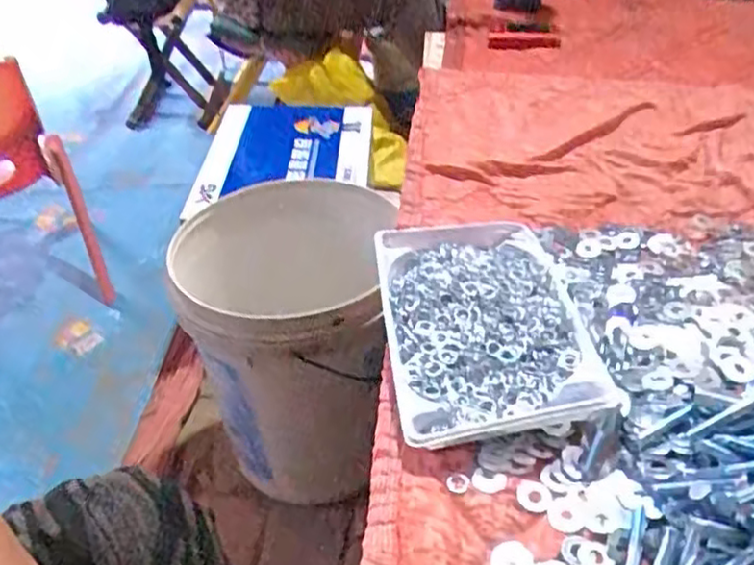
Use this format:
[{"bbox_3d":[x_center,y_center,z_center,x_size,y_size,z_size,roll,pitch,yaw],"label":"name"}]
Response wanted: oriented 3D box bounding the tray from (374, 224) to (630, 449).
[{"bbox_3d":[0.086,0.030,0.582,0.160,0.037,0.236,-7,41,-3],"label":"tray"}]

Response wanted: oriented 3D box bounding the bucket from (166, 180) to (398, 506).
[{"bbox_3d":[-0.122,0.085,0.923,0.272,0.359,0.257,2,41,7],"label":"bucket"}]

